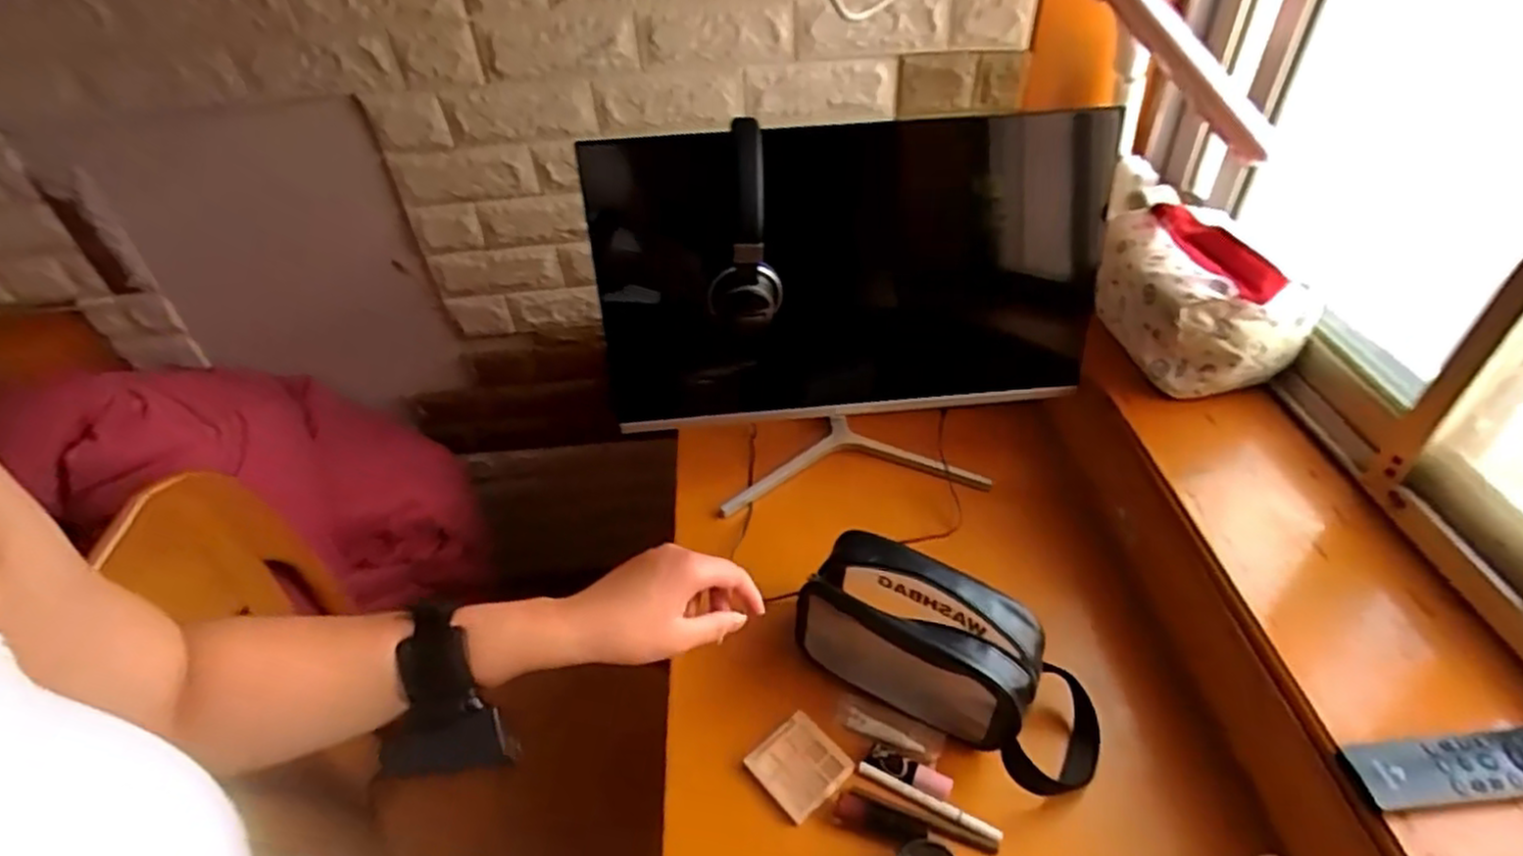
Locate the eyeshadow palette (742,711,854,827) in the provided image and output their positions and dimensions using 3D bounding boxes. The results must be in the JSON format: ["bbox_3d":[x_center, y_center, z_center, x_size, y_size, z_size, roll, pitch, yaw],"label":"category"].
[{"bbox_3d":[0.032,0.298,0.647,0.070,0.011,0.073,-32,48,-29],"label":"eyeshadow palette"}]

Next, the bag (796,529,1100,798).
[{"bbox_3d":[0.166,0.198,0.649,0.263,0.119,0.103,23,47,27],"label":"bag"}]

